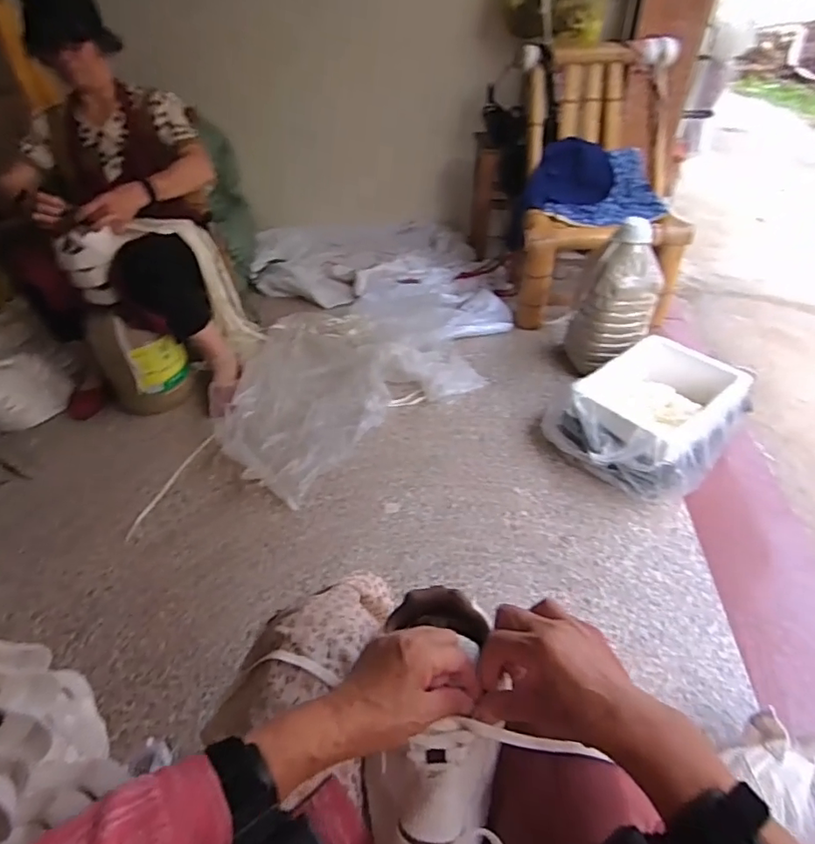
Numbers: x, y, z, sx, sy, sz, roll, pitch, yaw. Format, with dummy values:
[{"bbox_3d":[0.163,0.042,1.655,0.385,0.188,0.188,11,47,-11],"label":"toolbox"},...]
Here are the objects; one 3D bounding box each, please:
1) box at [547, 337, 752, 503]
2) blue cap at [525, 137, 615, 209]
[{"bbox_3d":[0.537,-0.024,1.232,0.422,0.141,0.338,-32,54,-32],"label":"box"},{"bbox_3d":[0.490,-0.729,1.623,0.232,0.164,0.260,13,43,17],"label":"blue cap"}]

